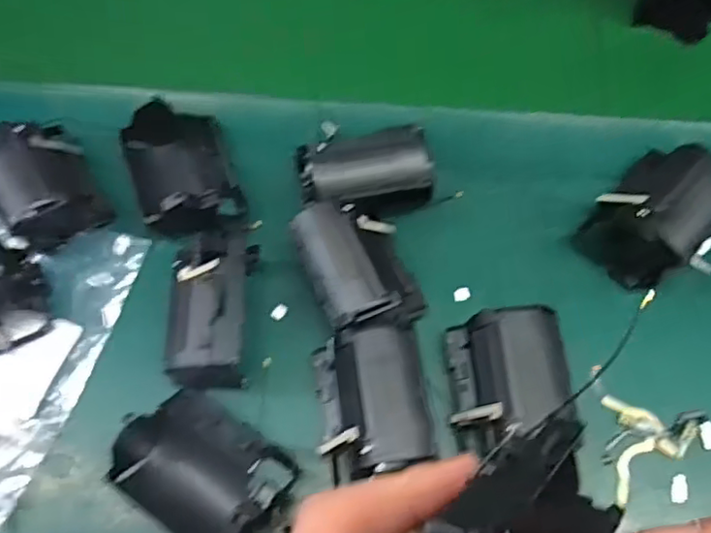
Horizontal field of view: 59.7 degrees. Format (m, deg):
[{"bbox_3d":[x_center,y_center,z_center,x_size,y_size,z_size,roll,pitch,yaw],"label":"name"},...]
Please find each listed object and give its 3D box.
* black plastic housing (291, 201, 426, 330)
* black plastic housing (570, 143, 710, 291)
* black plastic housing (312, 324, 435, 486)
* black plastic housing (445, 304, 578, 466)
[{"bbox_3d":[0.002,0.003,0.311,0.050,0.040,0.064,-20,65,-7],"label":"black plastic housing"},{"bbox_3d":[0.155,-0.029,0.315,0.069,0.044,0.050,-41,69,-16],"label":"black plastic housing"},{"bbox_3d":[0.007,0.063,0.283,0.049,0.040,0.063,-6,64,0],"label":"black plastic housing"},{"bbox_3d":[0.070,0.053,0.286,0.049,0.039,0.060,-2,64,1],"label":"black plastic housing"}]

